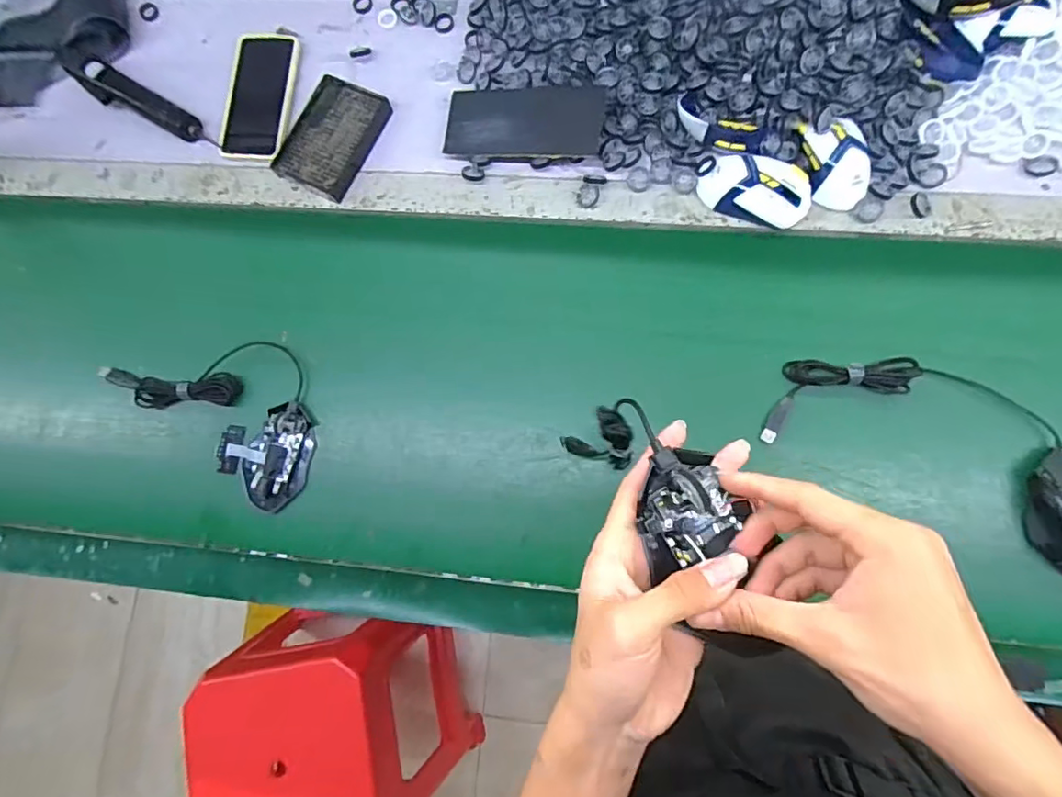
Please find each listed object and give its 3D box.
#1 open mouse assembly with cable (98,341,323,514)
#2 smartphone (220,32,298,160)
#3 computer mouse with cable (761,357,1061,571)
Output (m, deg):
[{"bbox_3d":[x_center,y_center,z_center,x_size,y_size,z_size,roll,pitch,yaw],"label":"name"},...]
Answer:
[{"bbox_3d":[-0.343,-0.007,0.627,0.262,0.034,0.145,36,87,9],"label":"open mouse assembly with cable"},{"bbox_3d":[-0.337,-0.376,0.688,0.083,0.008,0.162,6,83,7],"label":"smartphone"},{"bbox_3d":[0.412,0.041,0.543,0.324,0.035,0.144,25,86,9],"label":"computer mouse with cable"}]

